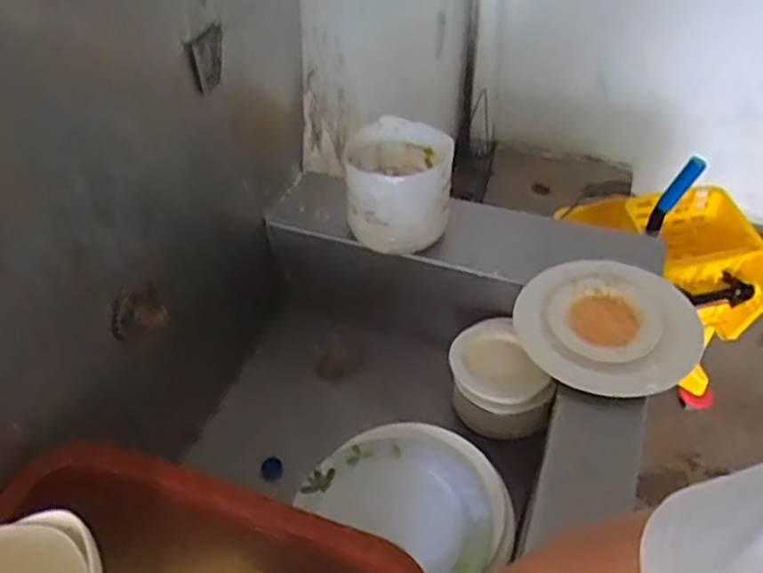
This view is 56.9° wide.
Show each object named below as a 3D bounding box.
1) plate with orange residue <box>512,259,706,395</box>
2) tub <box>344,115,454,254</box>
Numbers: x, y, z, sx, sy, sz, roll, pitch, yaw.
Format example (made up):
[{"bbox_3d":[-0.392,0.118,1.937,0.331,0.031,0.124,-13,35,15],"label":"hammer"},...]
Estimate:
[{"bbox_3d":[0.306,0.053,0.960,0.228,0.052,0.219,0,44,0],"label":"plate with orange residue"},{"bbox_3d":[0.028,-0.146,1.091,0.156,0.162,0.155,2,44,2],"label":"tub"}]

